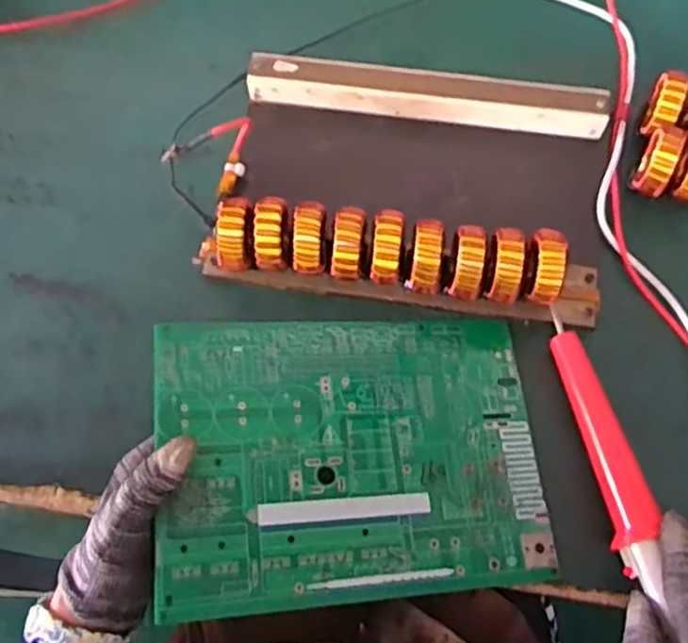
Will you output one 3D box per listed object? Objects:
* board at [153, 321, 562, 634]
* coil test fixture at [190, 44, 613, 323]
[{"bbox_3d":[0.008,0.084,0.454,0.249,0.005,0.181,-1,66,-15],"label":"board"},{"bbox_3d":[0.054,-0.111,0.540,0.299,0.071,0.197,8,68,5],"label":"coil test fixture"}]

